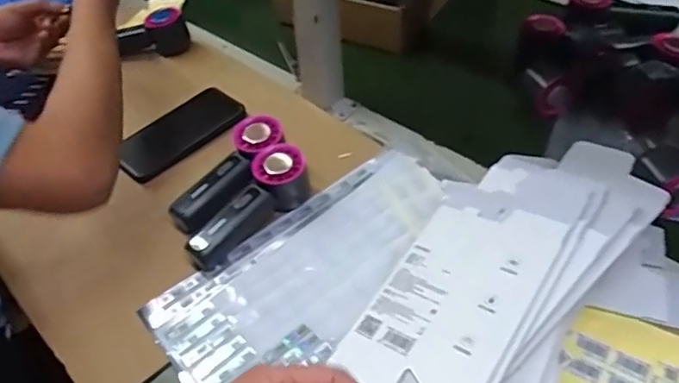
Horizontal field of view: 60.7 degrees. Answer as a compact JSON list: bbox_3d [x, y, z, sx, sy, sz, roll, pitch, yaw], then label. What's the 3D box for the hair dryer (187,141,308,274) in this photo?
[{"bbox_3d":[-0.098,0.012,0.611,0.154,0.055,0.055,-35,53,-26],"label":"hair dryer"}]

